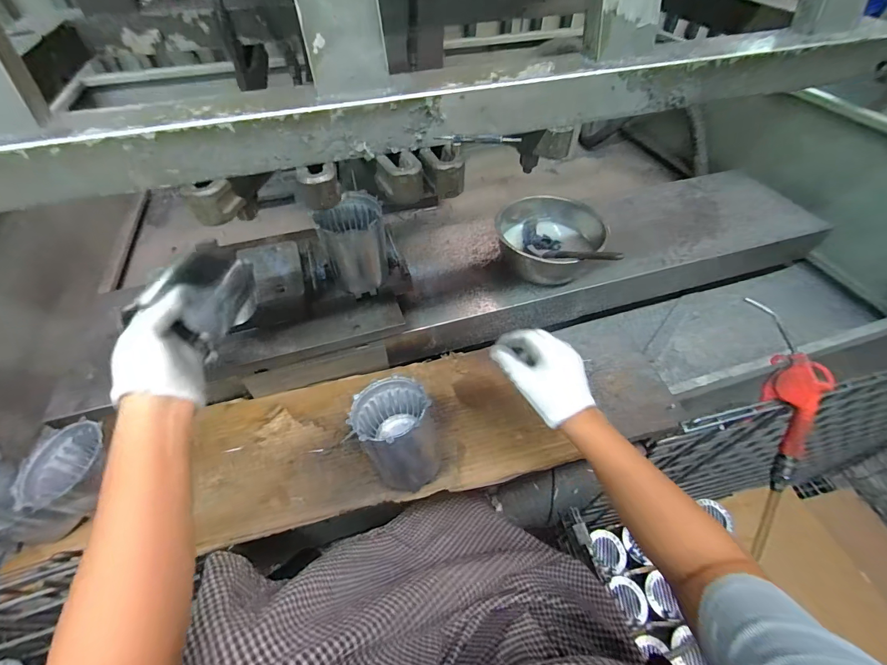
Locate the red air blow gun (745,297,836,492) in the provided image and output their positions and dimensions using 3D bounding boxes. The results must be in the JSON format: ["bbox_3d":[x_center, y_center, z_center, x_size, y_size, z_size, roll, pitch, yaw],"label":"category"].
[{"bbox_3d":[0.460,0.087,0.502,0.054,0.265,0.052,-12,11,-8],"label":"red air blow gun"}]

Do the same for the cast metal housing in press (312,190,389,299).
[{"bbox_3d":[-0.129,-0.133,0.555,0.085,0.109,0.089,-12,52,-8],"label":"cast metal housing in press"}]

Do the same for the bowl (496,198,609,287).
[{"bbox_3d":[0.181,-0.163,0.683,0.162,0.088,0.171,-1,52,1],"label":"bowl"}]

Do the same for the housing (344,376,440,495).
[{"bbox_3d":[-0.057,0.132,0.488,0.096,0.125,0.116,-34,59,-23],"label":"housing"}]

